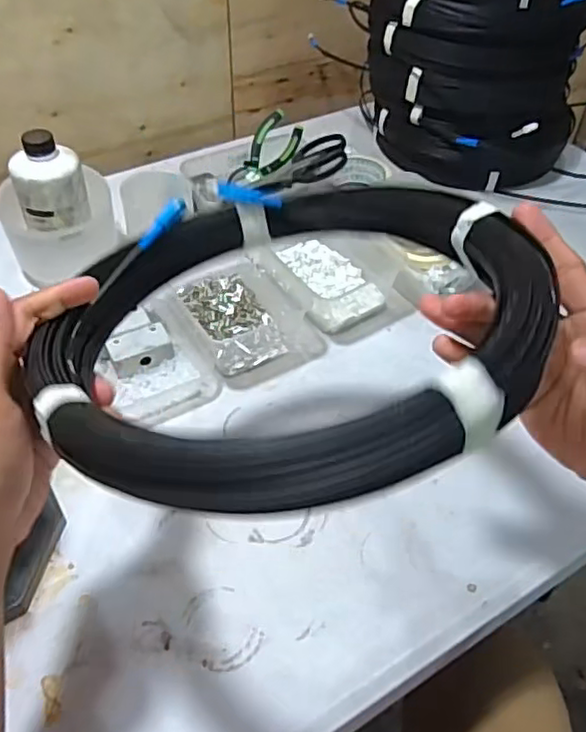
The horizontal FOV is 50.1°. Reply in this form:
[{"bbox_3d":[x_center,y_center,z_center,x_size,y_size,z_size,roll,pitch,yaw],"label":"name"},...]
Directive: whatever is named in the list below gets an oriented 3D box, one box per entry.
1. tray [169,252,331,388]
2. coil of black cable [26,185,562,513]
[{"bbox_3d":[-0.052,-0.060,0.703,0.132,0.038,0.167,-20,51,-20],"label":"tray"},{"bbox_3d":[0.002,-0.035,0.356,0.264,0.046,0.251,-7,38,6],"label":"coil of black cable"}]

